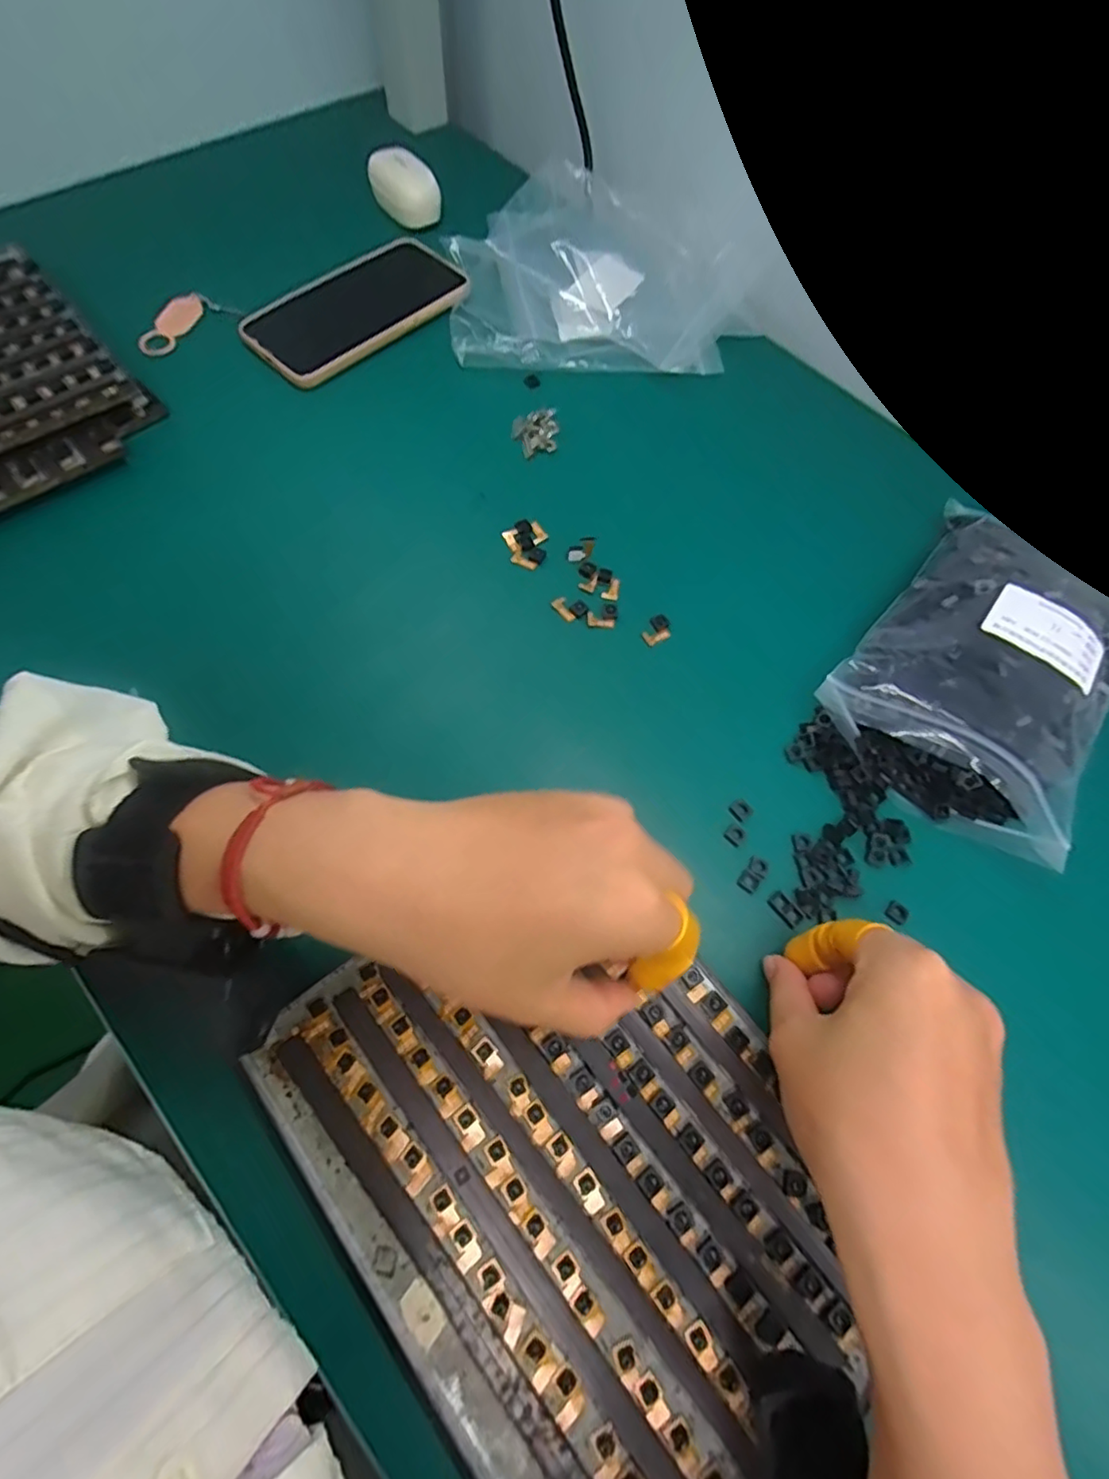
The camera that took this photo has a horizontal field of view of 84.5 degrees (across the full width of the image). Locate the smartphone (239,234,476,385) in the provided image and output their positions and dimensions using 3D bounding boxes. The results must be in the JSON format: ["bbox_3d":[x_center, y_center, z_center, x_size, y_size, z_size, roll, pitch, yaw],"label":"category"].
[{"bbox_3d":[-0.145,-0.315,0.446,0.083,0.011,0.162,40,70,13],"label":"smartphone"}]

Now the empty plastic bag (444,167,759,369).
[{"bbox_3d":[0.035,-0.357,0.457,0.224,0.038,0.208,-3,67,-5],"label":"empty plastic bag"}]

